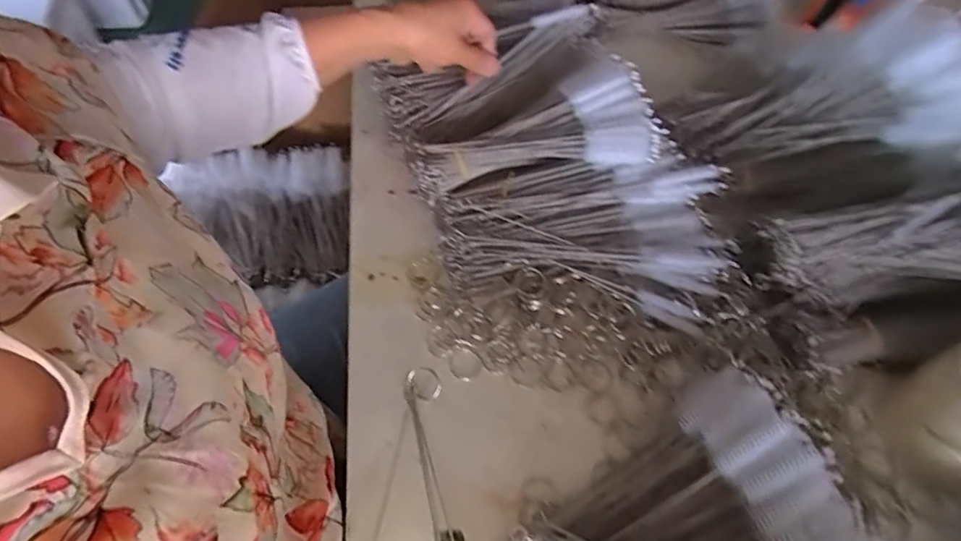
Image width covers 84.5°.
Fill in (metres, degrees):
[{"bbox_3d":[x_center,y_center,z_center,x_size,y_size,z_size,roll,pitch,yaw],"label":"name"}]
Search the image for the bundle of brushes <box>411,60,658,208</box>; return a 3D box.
[{"bbox_3d":[0.038,-0.121,0.465,0.206,0.040,0.101,-16,56,9],"label":"bundle of brushes"}]

